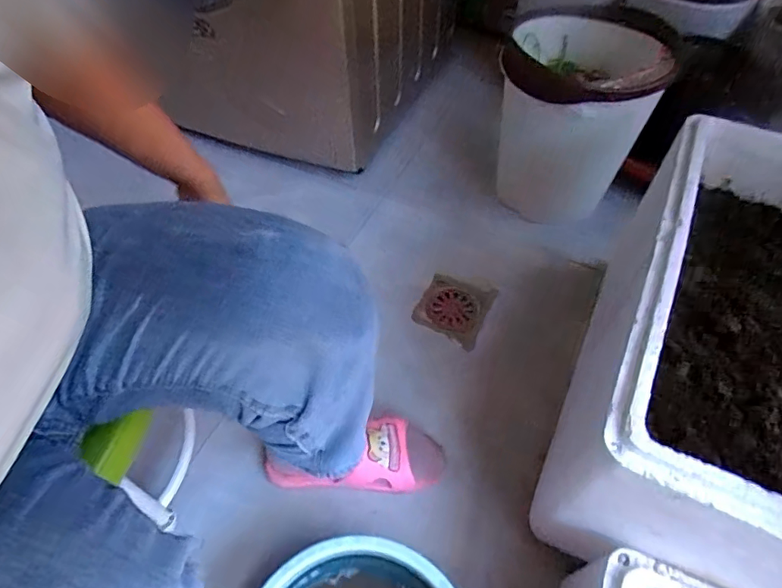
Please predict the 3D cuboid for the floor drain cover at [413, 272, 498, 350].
[{"bbox_3d":[0.102,0.024,0.808,0.107,0.015,0.120,21,57,15],"label":"floor drain cover"}]

